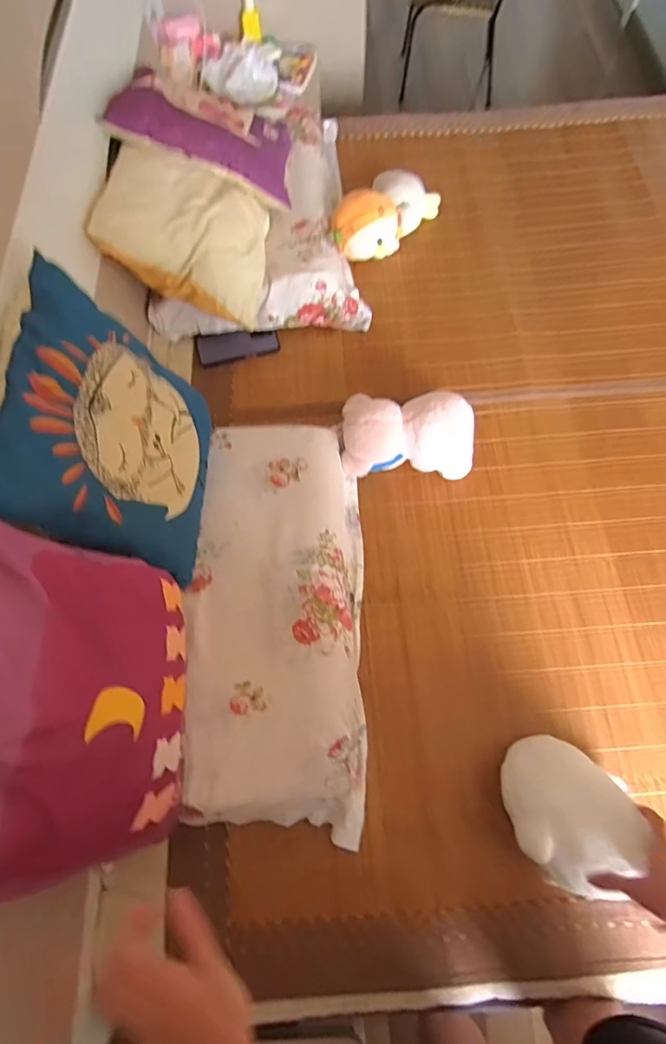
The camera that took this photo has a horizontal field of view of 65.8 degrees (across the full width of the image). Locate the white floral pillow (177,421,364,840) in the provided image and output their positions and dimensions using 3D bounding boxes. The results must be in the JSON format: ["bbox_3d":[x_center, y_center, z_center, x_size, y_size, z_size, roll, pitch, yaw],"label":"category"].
[{"bbox_3d":[-0.082,0.137,0.806,0.281,0.087,0.619,-1,67,1],"label":"white floral pillow"}]

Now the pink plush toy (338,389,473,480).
[{"bbox_3d":[0.129,-0.155,0.897,0.226,0.124,0.141,2,72,3],"label":"pink plush toy"}]

